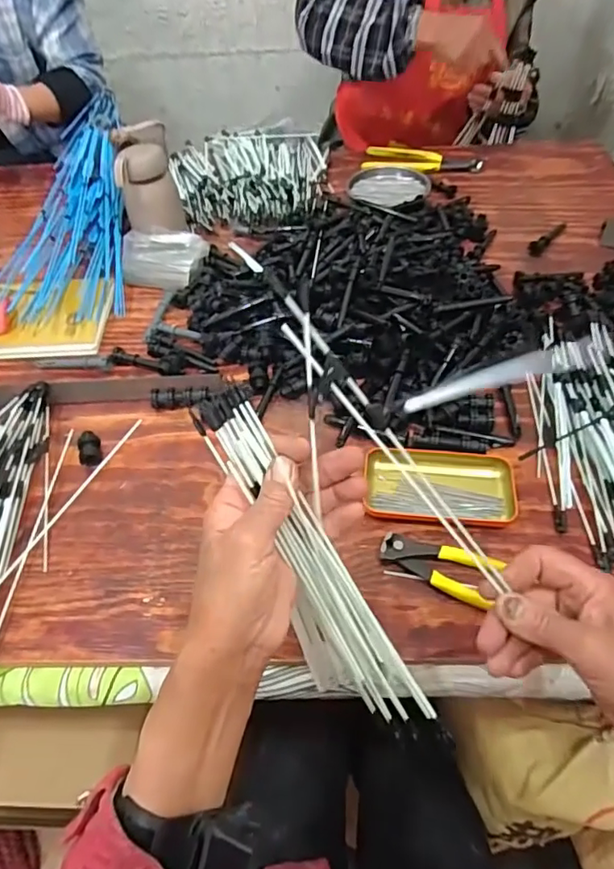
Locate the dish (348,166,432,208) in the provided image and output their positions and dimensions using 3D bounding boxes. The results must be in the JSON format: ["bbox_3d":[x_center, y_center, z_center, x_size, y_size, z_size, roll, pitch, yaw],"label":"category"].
[{"bbox_3d":[0.135,-0.410,0.891,0.131,0.020,0.142,-2,52,2],"label":"dish"}]

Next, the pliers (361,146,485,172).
[{"bbox_3d":[0.203,-0.487,0.953,0.204,0.019,0.104,1,52,4],"label":"pliers"}]

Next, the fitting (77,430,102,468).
[{"bbox_3d":[-0.233,0.015,0.578,0.022,0.013,0.040,-16,53,-10],"label":"fitting"}]

